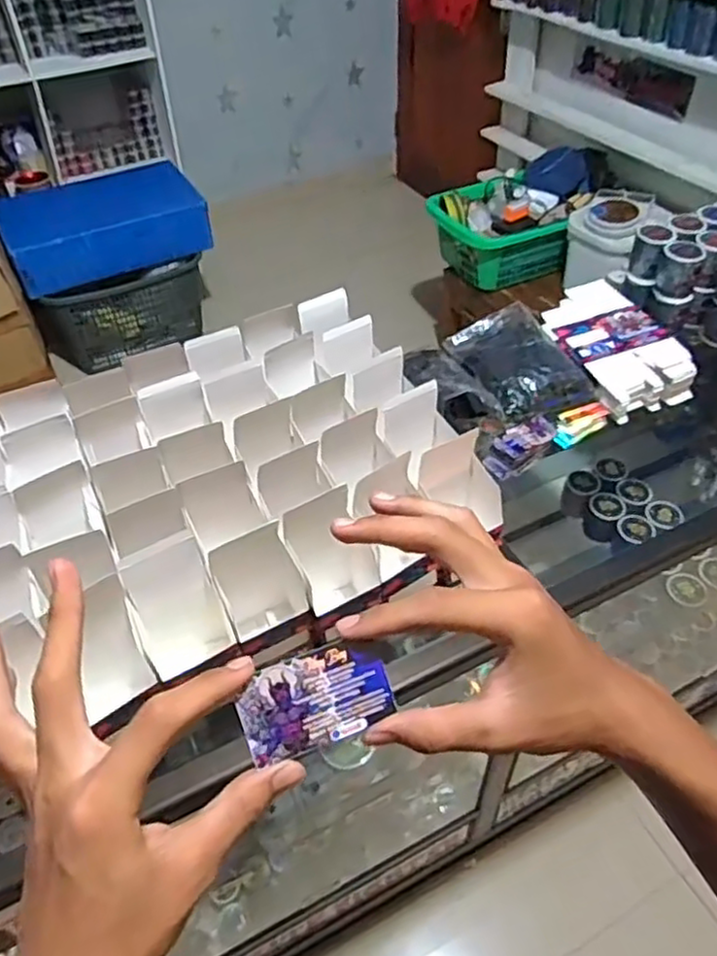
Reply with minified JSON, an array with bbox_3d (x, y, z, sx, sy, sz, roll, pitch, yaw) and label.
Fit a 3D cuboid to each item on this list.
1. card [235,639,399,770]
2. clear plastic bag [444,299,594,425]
[{"bbox_3d":[-0.020,0.105,0.327,0.070,0.004,0.043,-19,87,-14],"label":"card"},{"bbox_3d":[0.220,-0.169,0.946,0.138,0.030,0.192,-17,49,-13],"label":"clear plastic bag"}]

